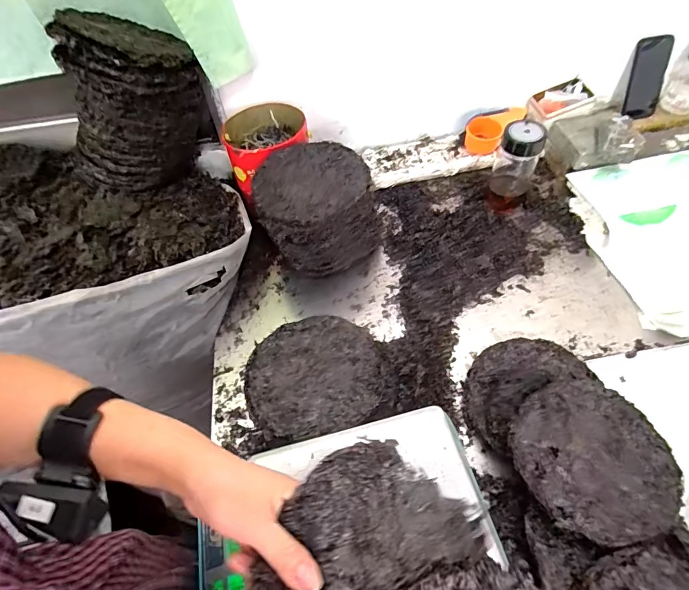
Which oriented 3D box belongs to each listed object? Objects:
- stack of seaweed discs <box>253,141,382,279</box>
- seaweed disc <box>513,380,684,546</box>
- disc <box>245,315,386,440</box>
[{"bbox_3d":[-0.050,-0.149,0.774,0.209,0.178,0.199,-19,56,-8],"label":"stack of seaweed discs"},{"bbox_3d":[0.320,0.206,0.526,0.192,0.012,0.192,-2,55,3],"label":"seaweed disc"},{"bbox_3d":[-0.046,0.118,0.624,0.202,0.014,0.186,-2,55,3],"label":"disc"}]

